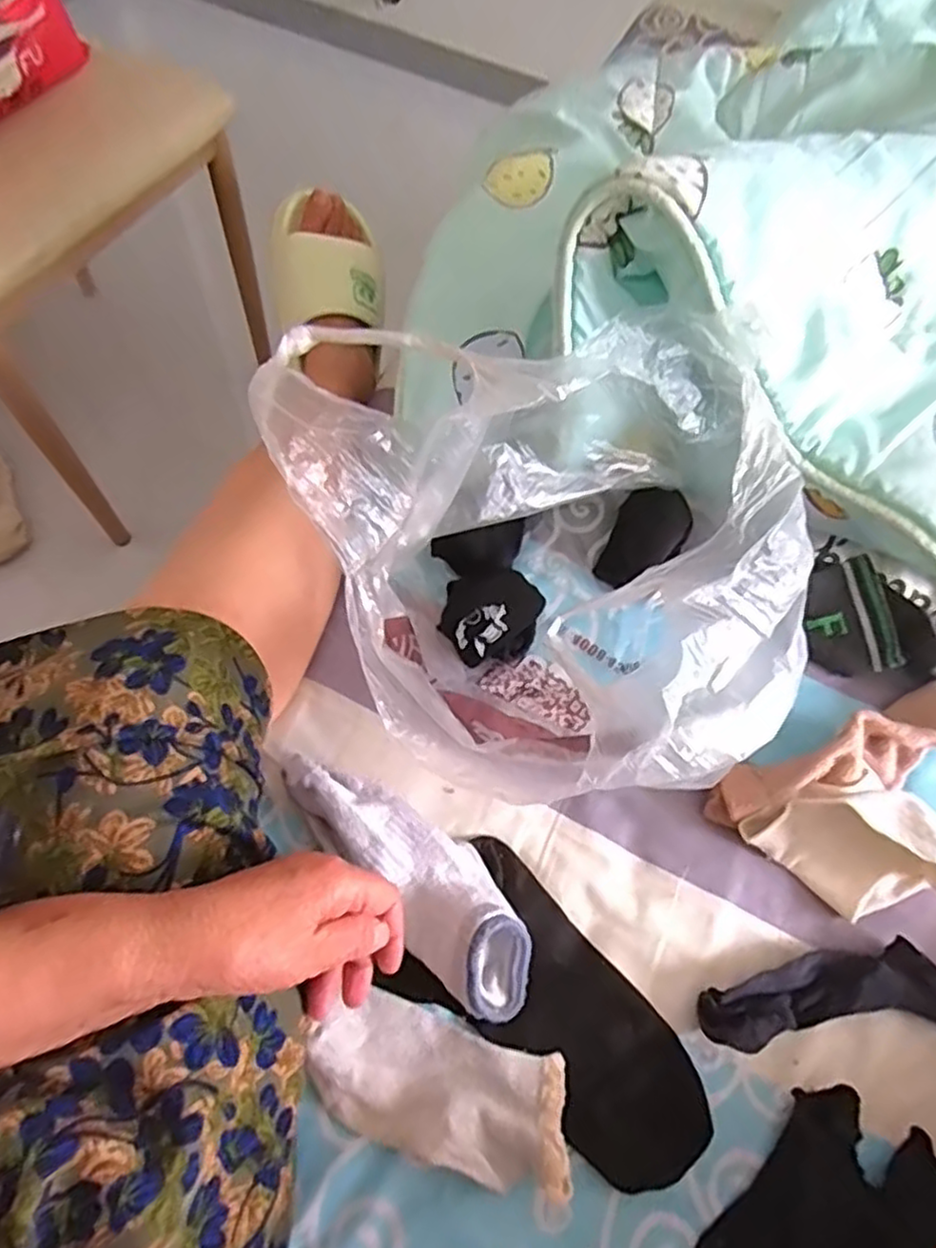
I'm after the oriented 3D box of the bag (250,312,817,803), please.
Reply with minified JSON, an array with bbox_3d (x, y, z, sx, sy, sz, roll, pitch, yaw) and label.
[{"bbox_3d":[0.052,-0.022,0.418,0.279,0.193,0.246,-11,64,-10],"label":"bag"}]

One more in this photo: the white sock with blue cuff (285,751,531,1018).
[{"bbox_3d":[-0.030,0.144,0.410,0.060,0.044,0.182,-36,70,-20],"label":"white sock with blue cuff"}]

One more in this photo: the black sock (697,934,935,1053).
[{"bbox_3d":[0.219,0.217,0.405,0.169,0.024,0.051,1,63,-4],"label":"black sock"}]

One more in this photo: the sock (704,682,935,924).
[{"bbox_3d":[0.273,0.112,0.443,0.204,0.059,0.109,-19,65,-13],"label":"sock"}]

